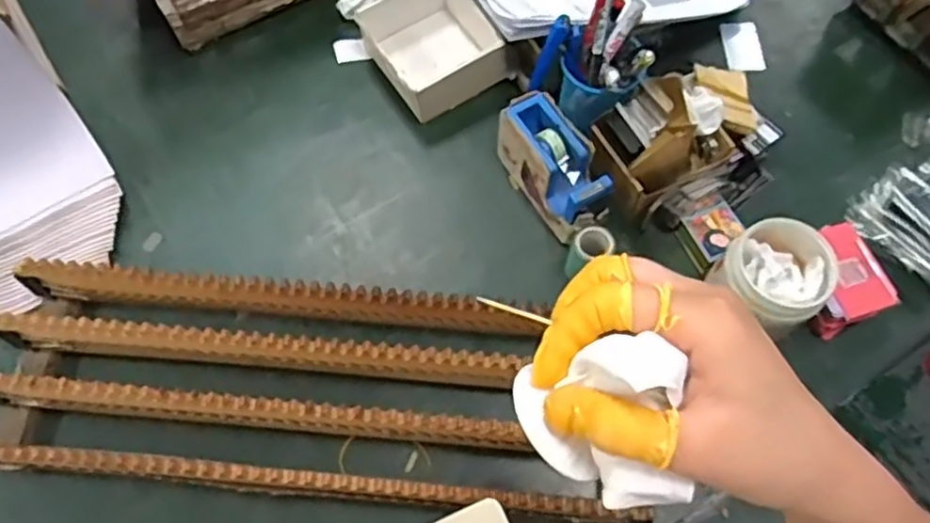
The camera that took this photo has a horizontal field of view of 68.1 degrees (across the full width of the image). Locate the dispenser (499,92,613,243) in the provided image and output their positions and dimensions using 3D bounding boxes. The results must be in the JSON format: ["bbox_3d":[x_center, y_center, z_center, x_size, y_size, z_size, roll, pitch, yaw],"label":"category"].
[{"bbox_3d":[0.092,-0.094,0.711,0.060,0.090,0.139,-29,68,-13],"label":"dispenser"}]

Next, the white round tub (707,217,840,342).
[{"bbox_3d":[0.293,0.020,0.665,0.098,0.102,0.094,0,65,0],"label":"white round tub"}]

